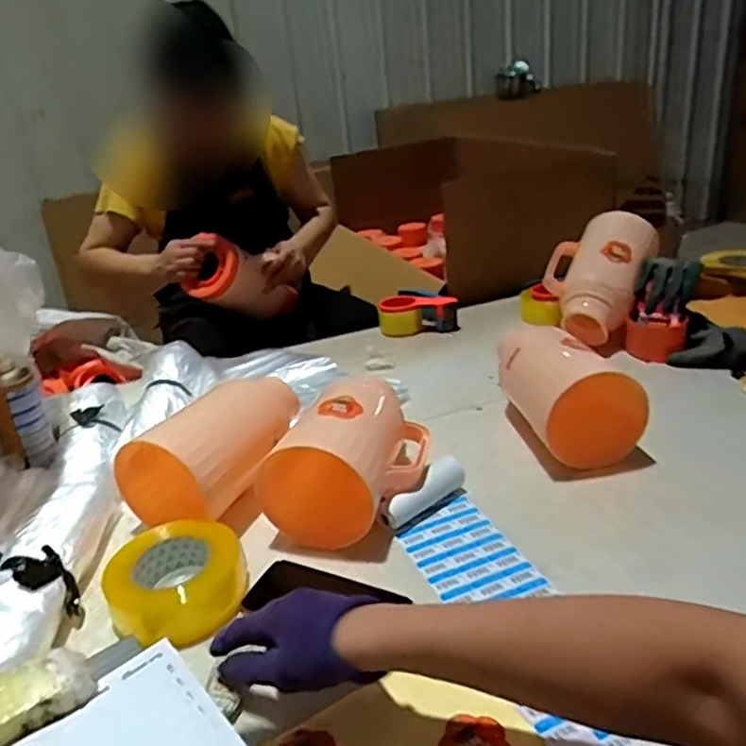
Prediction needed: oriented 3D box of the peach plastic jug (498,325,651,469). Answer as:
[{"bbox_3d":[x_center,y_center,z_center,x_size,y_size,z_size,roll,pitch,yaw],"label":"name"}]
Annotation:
[{"bbox_3d":[0.268,0.021,0.920,0.138,0.126,0.235,-8,24,-7],"label":"peach plastic jug"}]

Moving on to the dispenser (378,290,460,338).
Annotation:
[{"bbox_3d":[0.091,-0.120,1.343,0.156,0.078,0.102,-5,24,-1],"label":"dispenser"}]

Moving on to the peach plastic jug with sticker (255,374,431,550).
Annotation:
[{"bbox_3d":[-0.021,0.099,0.793,0.154,0.125,0.206,7,27,25],"label":"peach plastic jug with sticker"}]

